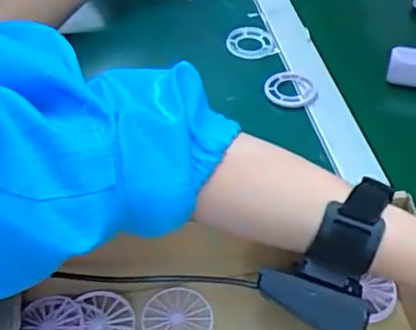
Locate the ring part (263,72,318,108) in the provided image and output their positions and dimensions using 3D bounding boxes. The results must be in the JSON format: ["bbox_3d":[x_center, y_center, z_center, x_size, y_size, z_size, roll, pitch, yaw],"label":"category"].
[{"bbox_3d":[0.086,-0.079,0.610,0.054,0.009,0.047,13,48,11],"label":"ring part"}]

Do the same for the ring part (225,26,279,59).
[{"bbox_3d":[0.048,-0.141,0.672,0.053,0.006,0.052,-5,48,-6],"label":"ring part"}]

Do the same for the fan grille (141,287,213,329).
[{"bbox_3d":[-0.022,0.110,0.420,0.047,0.004,0.050,1,47,-1],"label":"fan grille"}]

